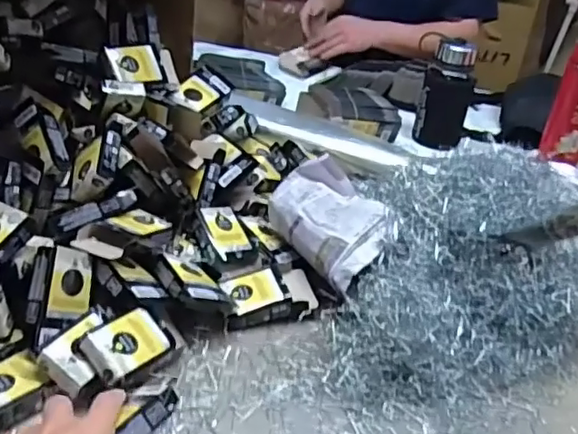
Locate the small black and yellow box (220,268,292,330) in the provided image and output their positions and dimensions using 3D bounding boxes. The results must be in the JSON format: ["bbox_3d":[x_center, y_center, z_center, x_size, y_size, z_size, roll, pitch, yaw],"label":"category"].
[{"bbox_3d":[-0.037,0.084,0.634,0.069,0.027,0.058,-14,43,-10],"label":"small black and yellow box"}]

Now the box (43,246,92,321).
[{"bbox_3d":[-0.207,0.062,0.554,0.021,0.064,0.046,-6,-16,33],"label":"box"}]

